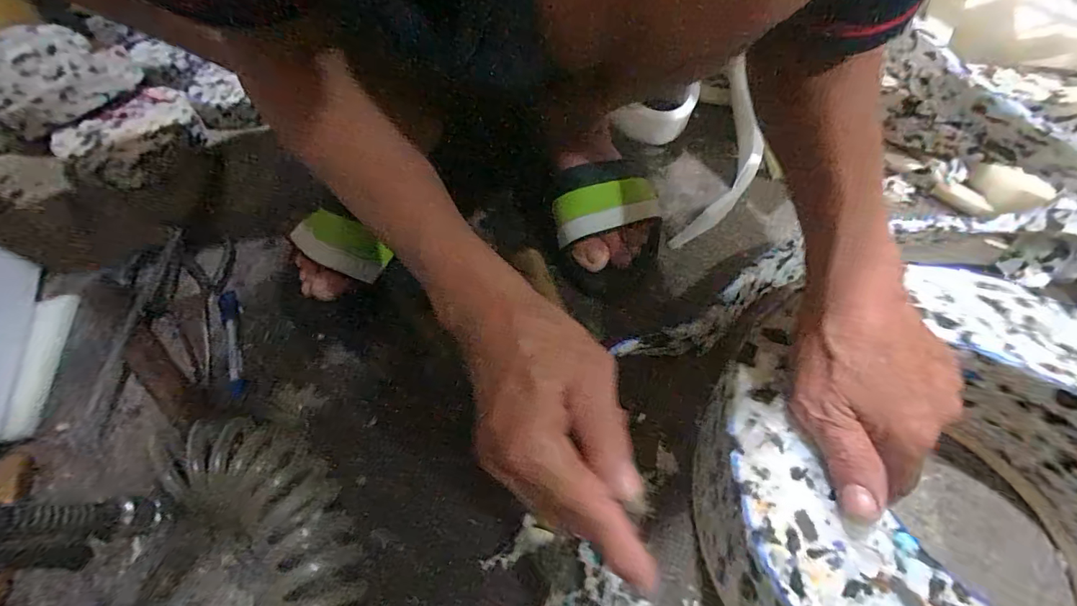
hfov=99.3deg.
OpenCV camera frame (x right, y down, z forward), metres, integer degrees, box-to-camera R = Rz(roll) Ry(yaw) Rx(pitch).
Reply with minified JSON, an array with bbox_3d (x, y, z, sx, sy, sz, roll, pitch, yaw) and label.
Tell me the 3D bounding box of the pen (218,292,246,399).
[{"bbox_3d":[-0.269,0.033,0.403,0.018,0.011,0.124,-25,58,-16],"label":"pen"}]

